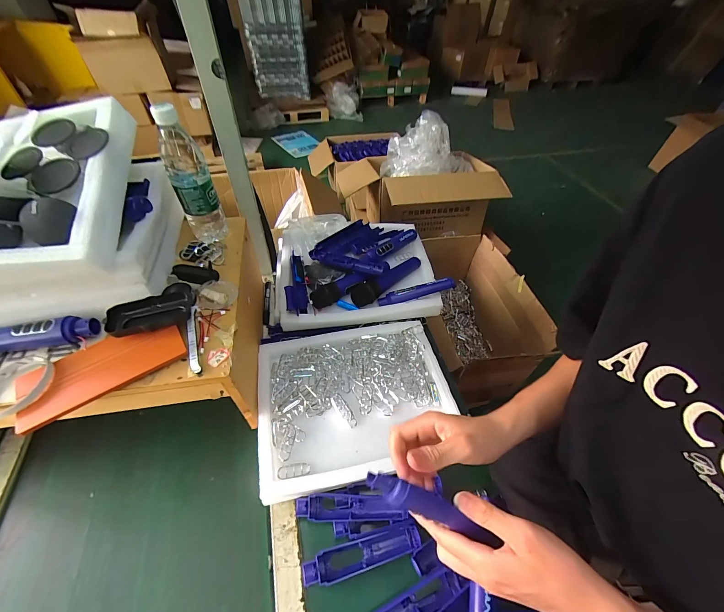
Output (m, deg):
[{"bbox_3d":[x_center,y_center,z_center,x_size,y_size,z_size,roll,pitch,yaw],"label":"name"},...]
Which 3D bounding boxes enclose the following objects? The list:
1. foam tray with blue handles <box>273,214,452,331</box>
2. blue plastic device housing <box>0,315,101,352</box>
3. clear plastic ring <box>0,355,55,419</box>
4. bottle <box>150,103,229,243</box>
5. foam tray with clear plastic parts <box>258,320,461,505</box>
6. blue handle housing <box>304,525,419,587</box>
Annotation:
[{"bbox_3d":[-0.018,-0.097,0.775,0.377,0.084,0.315,-6,49,-7],"label":"foam tray with blue handles"},{"bbox_3d":[-0.464,0.041,0.435,0.178,0.030,0.027,-8,49,-9],"label":"blue plastic device housing"},{"bbox_3d":[-0.444,0.101,0.403,0.092,0.012,0.082,9,49,6],"label":"clear plastic ring"},{"bbox_3d":[-0.294,-0.214,0.549,0.064,0.224,0.061,-18,52,-17],"label":"bottle"},{"bbox_3d":[-0.014,0.177,0.608,0.344,0.055,0.284,-9,50,-9],"label":"foam tray with clear plastic parts"},{"bbox_3d":[0.001,0.368,0.469,0.173,0.022,0.037,-12,50,-12],"label":"blue handle housing"}]

